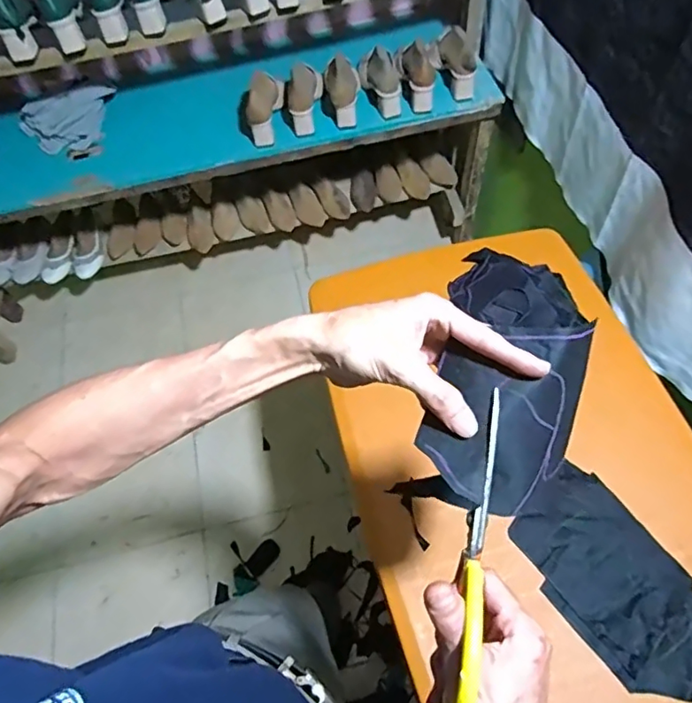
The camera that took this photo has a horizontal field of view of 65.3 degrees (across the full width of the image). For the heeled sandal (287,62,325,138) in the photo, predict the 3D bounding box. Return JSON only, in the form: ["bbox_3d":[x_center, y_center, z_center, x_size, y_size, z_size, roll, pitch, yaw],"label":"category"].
[{"bbox_3d":[-0.099,-0.606,1.293,0.075,0.109,0.172,0,61,5],"label":"heeled sandal"}]

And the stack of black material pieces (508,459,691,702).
[{"bbox_3d":[0.342,0.291,0.686,0.157,0.013,0.278,-31,63,-13],"label":"stack of black material pieces"}]

